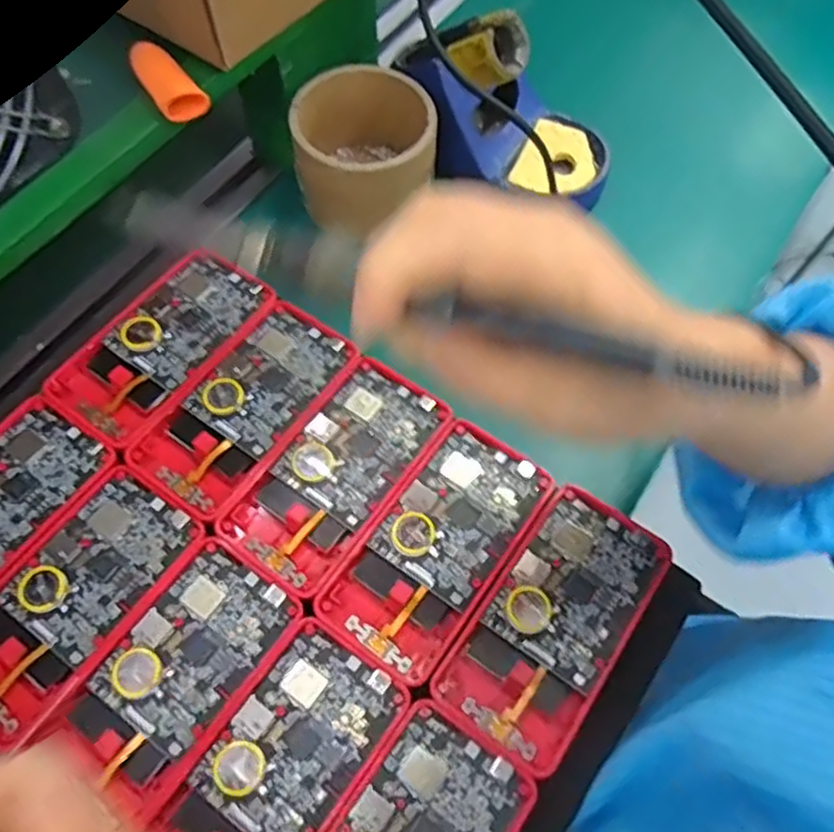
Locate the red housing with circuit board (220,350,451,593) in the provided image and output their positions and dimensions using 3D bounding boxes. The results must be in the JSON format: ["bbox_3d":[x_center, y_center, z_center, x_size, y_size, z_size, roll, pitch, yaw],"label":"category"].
[{"bbox_3d":[-0.038,0.026,0.354,0.059,0.006,0.121,34,68,15],"label":"red housing with circuit board"}]

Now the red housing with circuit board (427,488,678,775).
[{"bbox_3d":[0.063,0.092,0.321,0.062,0.007,0.120,32,68,15],"label":"red housing with circuit board"}]

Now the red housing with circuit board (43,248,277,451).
[{"bbox_3d":[-0.139,-0.042,0.388,0.065,0.008,0.121,33,68,15],"label":"red housing with circuit board"}]

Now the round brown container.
[{"bbox_3d":[-0.034,-0.160,0.430,0.082,0.060,0.083,0,63,0],"label":"round brown container"}]

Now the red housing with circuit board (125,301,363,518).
[{"bbox_3d":[-0.089,-0.007,0.370,0.059,0.007,0.120,33,68,15],"label":"red housing with circuit board"}]

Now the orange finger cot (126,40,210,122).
[{"bbox_3d":[-0.122,-0.163,0.341,0.023,0.014,0.043,-37,69,-17],"label":"orange finger cot"}]

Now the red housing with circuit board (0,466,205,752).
[{"bbox_3d":[-0.161,0.083,0.324,0.066,0.011,0.121,30,67,14],"label":"red housing with circuit board"}]

